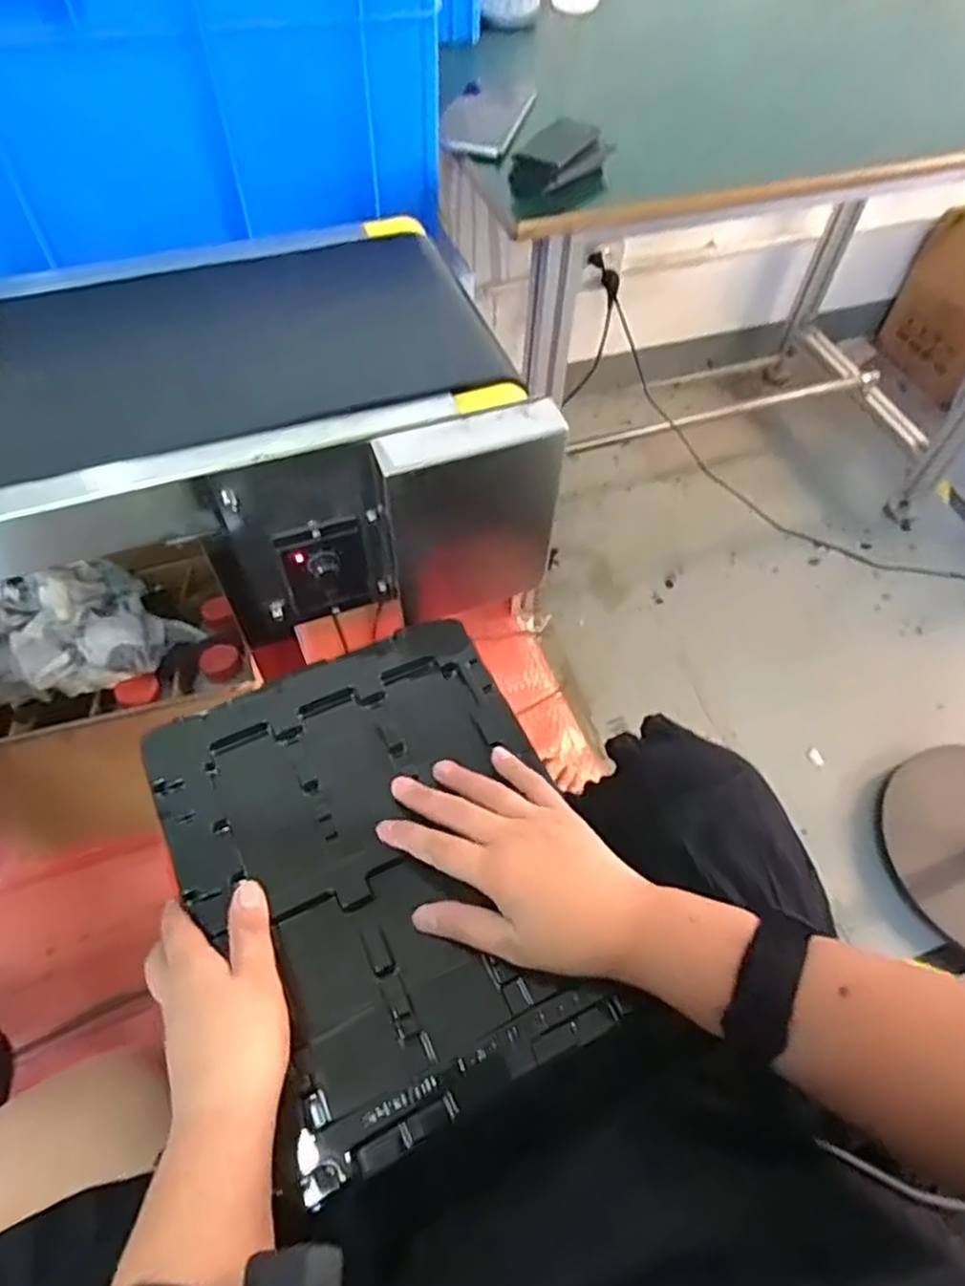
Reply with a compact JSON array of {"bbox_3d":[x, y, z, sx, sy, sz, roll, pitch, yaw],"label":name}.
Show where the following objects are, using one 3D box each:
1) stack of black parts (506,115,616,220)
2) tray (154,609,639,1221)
[{"bbox_3d":[0.073,-0.454,0.688,0.088,0.061,0.061,-37,66,-22],"label":"stack of black parts"},{"bbox_3d":[-0.056,0.124,0.422,0.217,0.024,0.273,-23,61,-15],"label":"tray"}]

